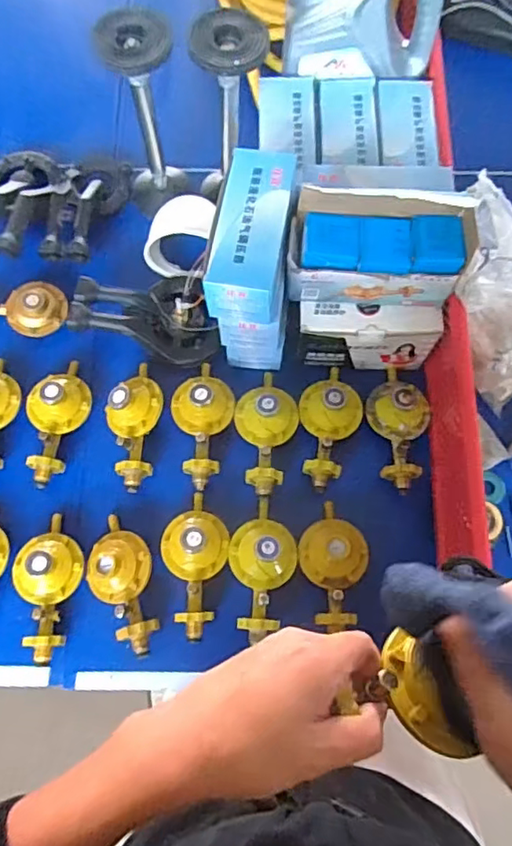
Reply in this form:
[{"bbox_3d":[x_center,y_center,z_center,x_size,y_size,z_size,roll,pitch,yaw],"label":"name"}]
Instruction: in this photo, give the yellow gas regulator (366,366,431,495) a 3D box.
[{"bbox_3d":[0.189,-0.001,0.758,0.074,0.061,0.172,-1,70,2],"label":"yellow gas regulator"}]

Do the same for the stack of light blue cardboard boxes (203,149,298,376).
[{"bbox_3d":[-0.001,-0.196,0.728,0.087,0.194,0.184,5,71,4],"label":"stack of light blue cardboard boxes"}]

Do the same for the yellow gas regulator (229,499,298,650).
[{"bbox_3d":[0.008,0.171,0.697,0.078,0.048,0.164,5,71,4],"label":"yellow gas regulator"}]

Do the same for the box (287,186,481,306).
[{"bbox_3d":[0.141,-0.200,0.669,0.198,0.137,0.082,8,71,5],"label":"box"}]

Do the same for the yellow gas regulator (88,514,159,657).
[{"bbox_3d":[-0.163,0.191,0.694,0.076,0.047,0.160,-8,70,-1],"label":"yellow gas regulator"}]

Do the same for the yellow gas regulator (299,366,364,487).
[{"bbox_3d":[0.095,-0.005,0.755,0.078,0.052,0.166,15,72,8],"label":"yellow gas regulator"}]

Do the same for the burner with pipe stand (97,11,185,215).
[{"bbox_3d":[-0.141,-0.401,0.785,0.090,0.265,0.080,-8,70,-1],"label":"burner with pipe stand"}]

